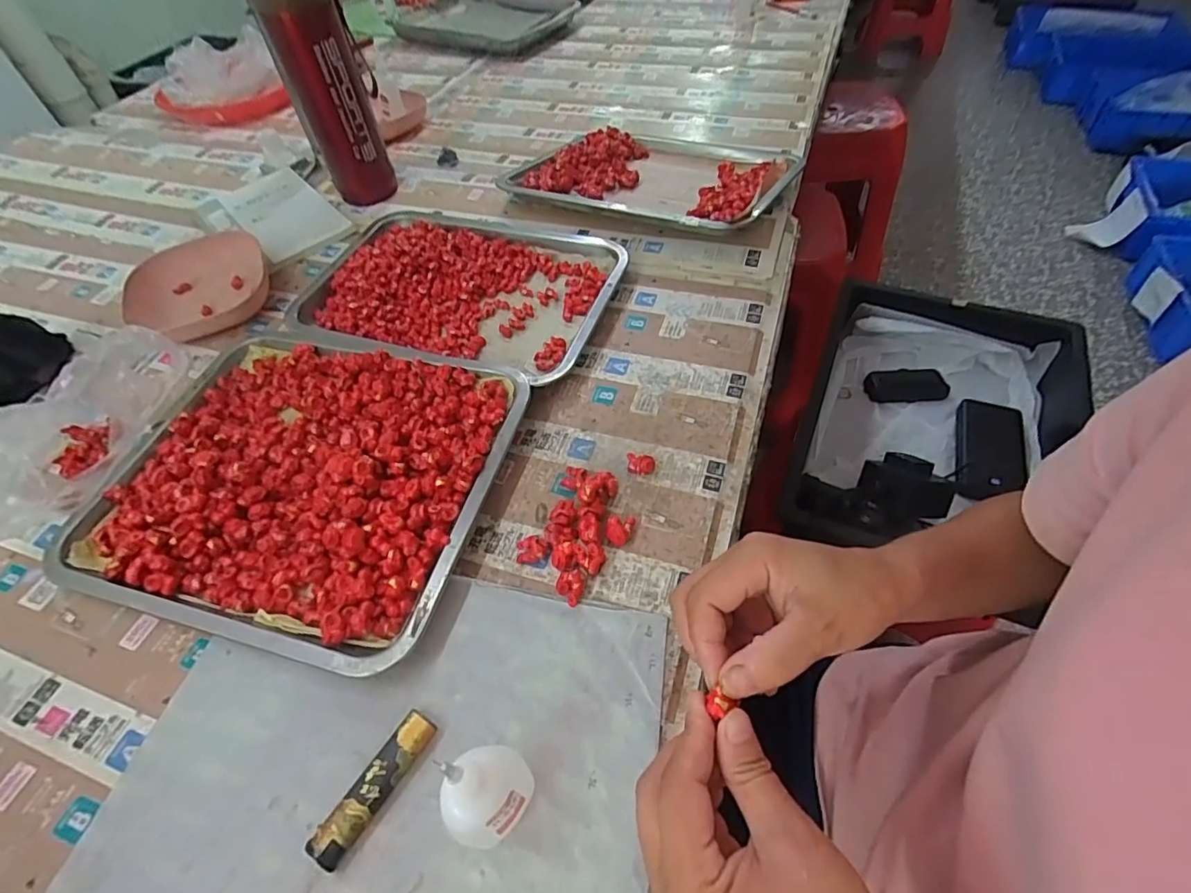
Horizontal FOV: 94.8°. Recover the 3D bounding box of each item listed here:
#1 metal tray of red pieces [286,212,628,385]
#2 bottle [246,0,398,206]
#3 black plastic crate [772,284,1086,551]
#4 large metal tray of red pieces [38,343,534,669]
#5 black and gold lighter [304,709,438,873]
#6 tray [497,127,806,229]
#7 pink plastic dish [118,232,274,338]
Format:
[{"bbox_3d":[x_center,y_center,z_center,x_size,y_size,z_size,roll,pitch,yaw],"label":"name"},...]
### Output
[{"bbox_3d":[-0.146,-0.173,0.563,0.327,0.034,0.212,14,56,15],"label":"metal tray of red pieces"},{"bbox_3d":[-0.292,-0.406,0.593,0.062,0.274,0.070,23,59,20],"label":"bottle"},{"bbox_3d":[0.435,-0.011,0.695,0.314,0.099,0.437,18,55,17],"label":"black plastic crate"},{"bbox_3d":[-0.231,0.015,0.430,0.306,0.034,0.257,10,55,12],"label":"large metal tray of red pieces"},{"bbox_3d":[-0.121,0.187,0.303,0.020,0.012,0.079,25,60,22],"label":"black and gold lighter"},{"bbox_3d":[0.079,-0.330,0.675,0.291,0.033,0.269,22,49,21],"label":"tray"},{"bbox_3d":[-0.423,-0.171,0.584,0.142,0.029,0.157,-36,59,-20],"label":"pink plastic dish"}]

